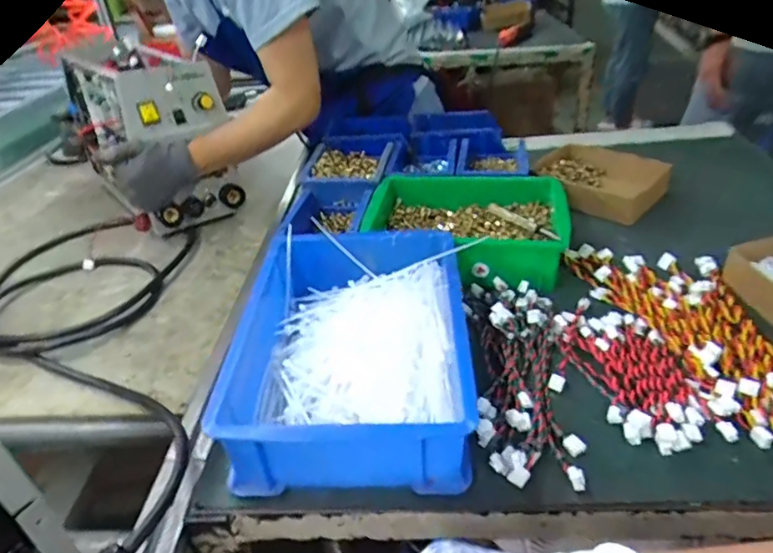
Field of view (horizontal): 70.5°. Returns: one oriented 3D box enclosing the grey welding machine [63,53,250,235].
[{"bbox_3d":[-0.394,-0.240,0.903,0.178,0.244,0.321,-22,37,-26],"label":"grey welding machine"}]

